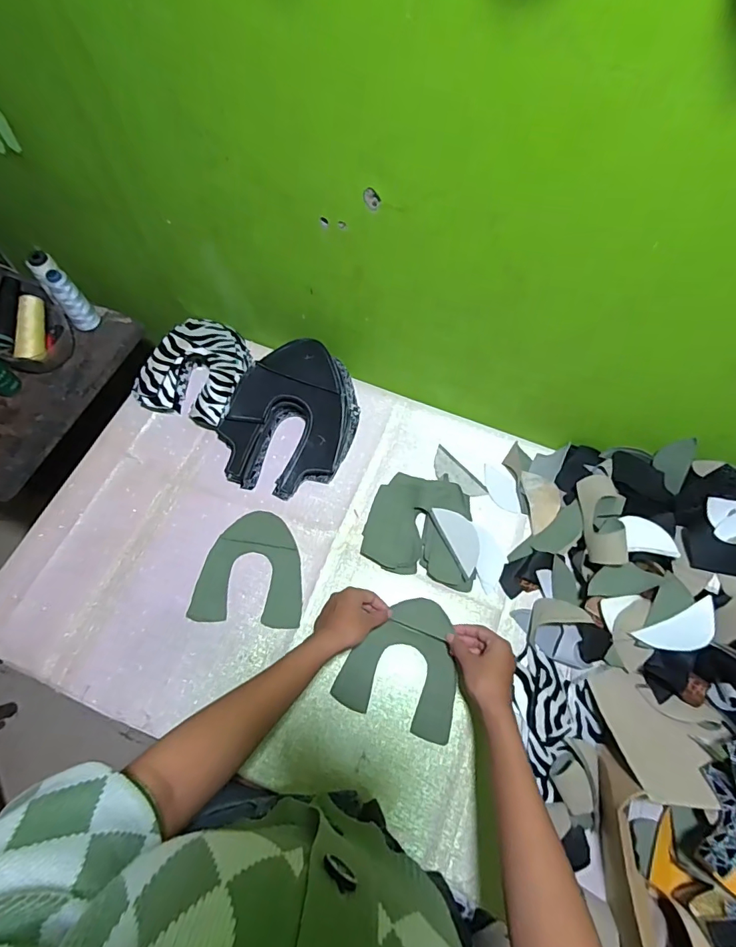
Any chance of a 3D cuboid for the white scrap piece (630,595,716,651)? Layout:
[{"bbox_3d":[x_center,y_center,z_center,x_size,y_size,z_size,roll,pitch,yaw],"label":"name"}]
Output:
[{"bbox_3d":[0.385,0.193,0.564,0.104,0.011,0.045,-20,46,-6],"label":"white scrap piece"}]

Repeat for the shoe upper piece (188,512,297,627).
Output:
[{"bbox_3d":[-0.168,0.135,0.674,0.149,0.005,0.160,4,66,1],"label":"shoe upper piece"}]

